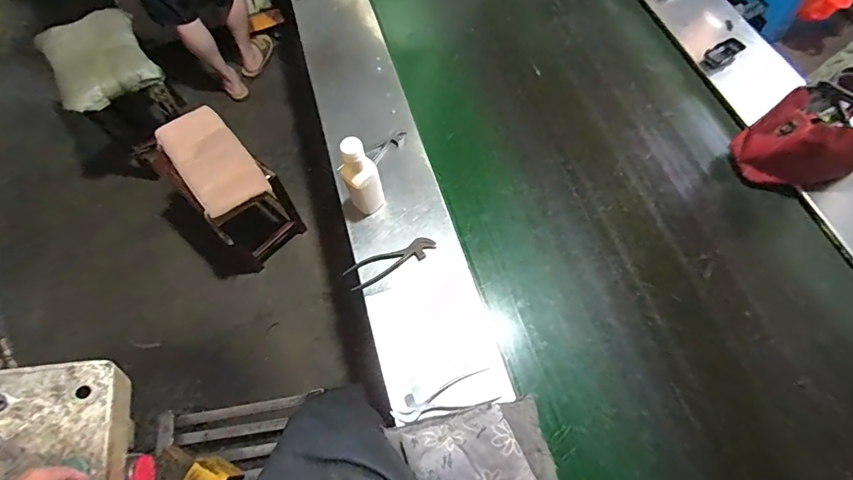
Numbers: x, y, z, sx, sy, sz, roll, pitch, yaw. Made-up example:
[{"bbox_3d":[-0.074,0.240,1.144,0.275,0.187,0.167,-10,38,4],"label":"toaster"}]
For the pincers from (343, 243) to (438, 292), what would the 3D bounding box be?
[{"bbox_3d":[-0.074,0.041,0.896,0.189,0.015,0.058,-25,67,-11],"label":"pincers"}]

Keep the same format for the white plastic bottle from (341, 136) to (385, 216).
[{"bbox_3d":[-0.129,-0.120,0.879,0.073,0.192,0.054,-13,65,-6],"label":"white plastic bottle"}]

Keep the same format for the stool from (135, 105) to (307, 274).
[{"bbox_3d":[-0.665,-0.156,1.516,0.386,0.410,0.249,39,70,19],"label":"stool"}]

